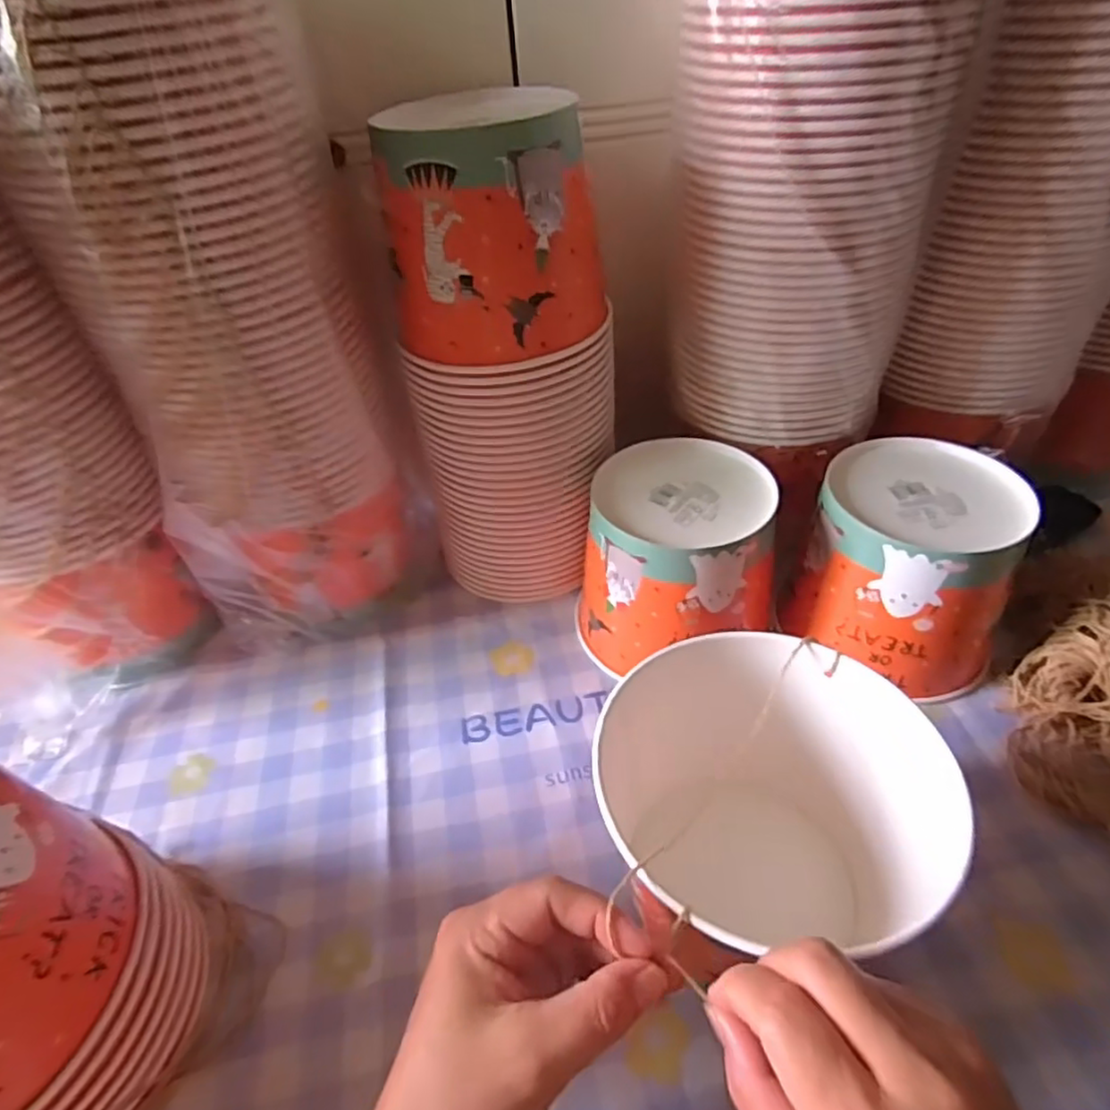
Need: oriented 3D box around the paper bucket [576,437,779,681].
[{"bbox_3d":[0.090,0.007,0.508,0.140,0.136,0.137,-3,43,3],"label":"paper bucket"}]

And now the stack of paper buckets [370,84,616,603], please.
[{"bbox_3d":[-0.027,-0.126,0.496,0.129,0.357,0.123,16,47,21],"label":"stack of paper buckets"}]

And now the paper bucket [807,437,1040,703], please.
[{"bbox_3d":[0.263,0.010,0.478,0.139,0.131,0.130,-3,42,2],"label":"paper bucket"}]

